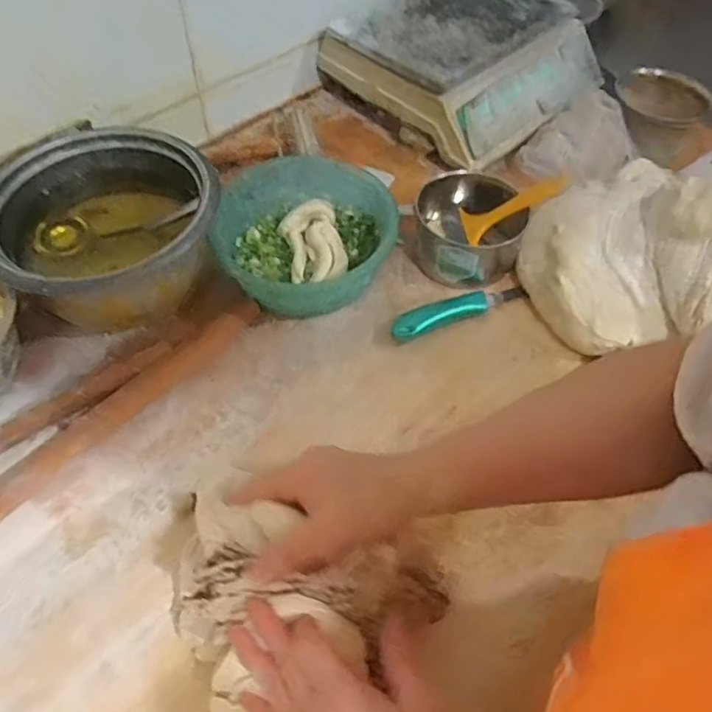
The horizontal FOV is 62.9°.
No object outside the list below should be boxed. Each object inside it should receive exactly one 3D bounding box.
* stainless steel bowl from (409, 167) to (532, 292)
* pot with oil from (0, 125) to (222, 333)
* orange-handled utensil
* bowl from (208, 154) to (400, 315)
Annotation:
[{"bbox_3d":[0.135,-0.154,0.717,0.126,0.079,0.133,1,57,-1],"label":"stainless steel bowl"},{"bbox_3d":[-0.278,-0.146,0.659,0.230,0.110,0.210,1,57,-1],"label":"pot with oil"},{"bbox_3d":[0.189,-0.183,0.694,0.128,0.023,0.050,-24,57,13],"label":"orange-handled utensil"},{"bbox_3d":[-0.057,-0.140,0.688,0.197,0.081,0.187,1,57,-1],"label":"bowl"}]

